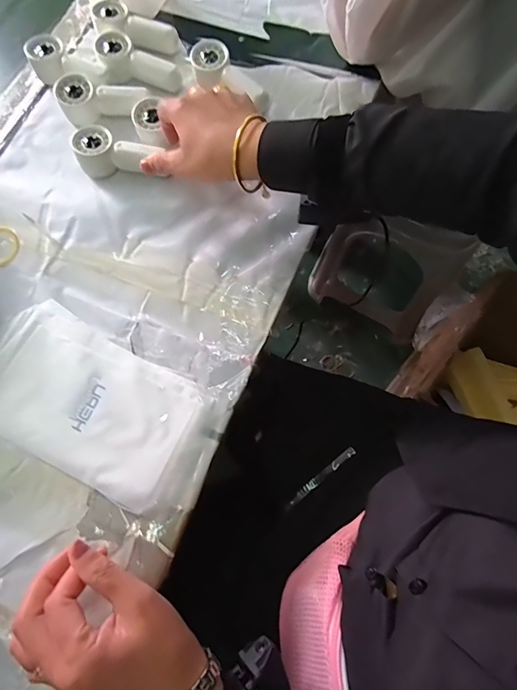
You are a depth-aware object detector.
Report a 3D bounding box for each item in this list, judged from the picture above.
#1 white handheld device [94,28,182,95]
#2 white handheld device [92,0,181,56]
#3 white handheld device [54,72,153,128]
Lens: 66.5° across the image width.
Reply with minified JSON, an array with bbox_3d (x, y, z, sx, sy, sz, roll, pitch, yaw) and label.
[{"bbox_3d":[-0.153,-0.350,0.495,0.113,0.034,0.058,37,77,13],"label":"white handheld device"},{"bbox_3d":[-0.161,-0.407,0.514,0.110,0.034,0.045,27,75,10],"label":"white handheld device"},{"bbox_3d":[-0.187,-0.292,0.478,0.103,0.035,0.044,12,73,6],"label":"white handheld device"}]

